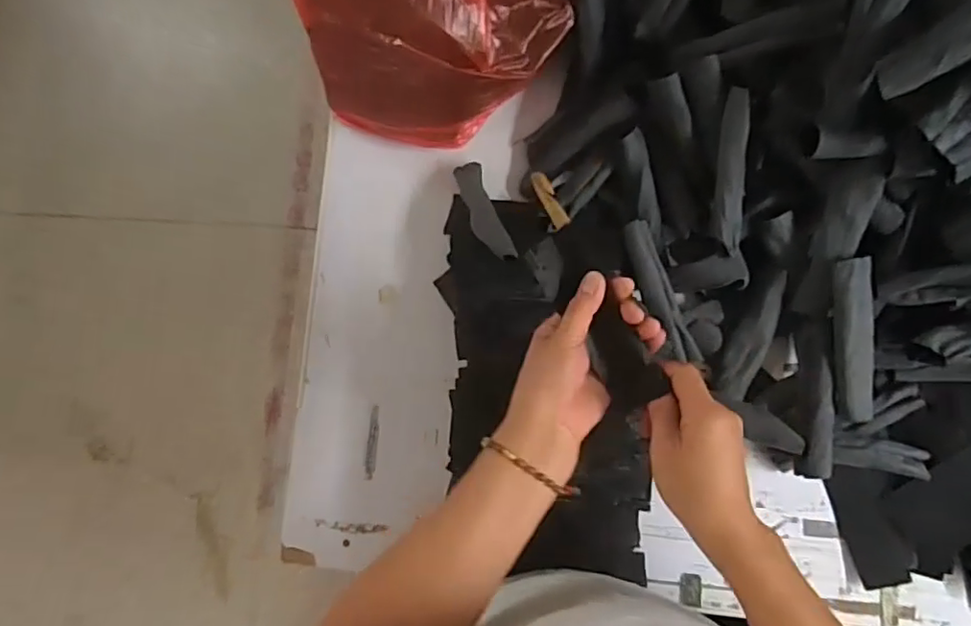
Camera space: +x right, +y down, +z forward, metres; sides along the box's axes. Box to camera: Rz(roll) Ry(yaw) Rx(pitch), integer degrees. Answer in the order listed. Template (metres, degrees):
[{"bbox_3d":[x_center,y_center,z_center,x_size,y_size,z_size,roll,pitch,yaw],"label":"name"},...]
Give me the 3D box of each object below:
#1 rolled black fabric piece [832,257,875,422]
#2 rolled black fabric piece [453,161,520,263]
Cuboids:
[{"bbox_3d":[0.340,0.025,0.544,0.030,0.018,0.150,-7,99,5],"label":"rolled black fabric piece"},{"bbox_3d":[-0.003,-0.109,0.627,0.033,0.009,0.132,-24,64,3],"label":"rolled black fabric piece"}]

